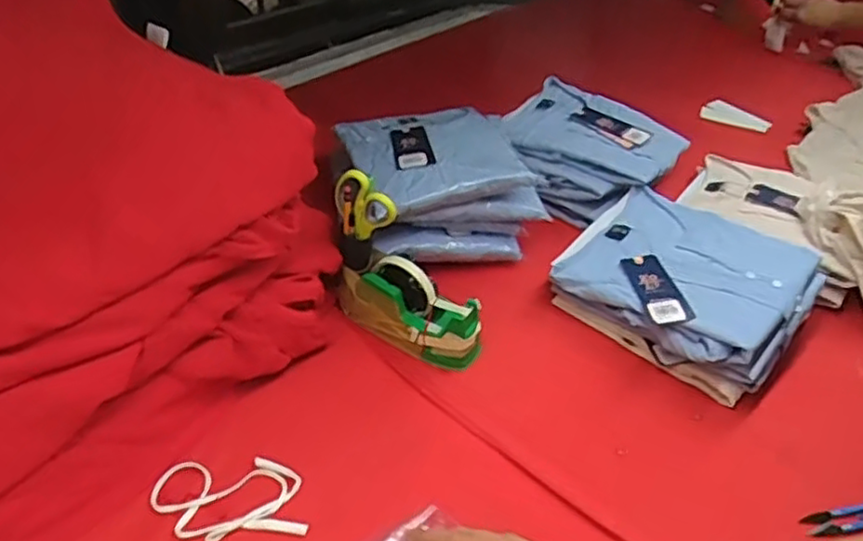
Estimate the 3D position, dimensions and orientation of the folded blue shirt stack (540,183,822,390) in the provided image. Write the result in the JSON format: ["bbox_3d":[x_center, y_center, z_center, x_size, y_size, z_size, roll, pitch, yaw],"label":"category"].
[{"bbox_3d":[0.315,0.015,0.853,0.269,0.100,0.229,26,44,28],"label":"folded blue shirt stack"}]

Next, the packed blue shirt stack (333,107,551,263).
[{"bbox_3d":[0.012,-0.125,0.929,0.243,0.109,0.233,-6,38,-9],"label":"packed blue shirt stack"}]

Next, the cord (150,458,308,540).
[{"bbox_3d":[-0.191,0.216,0.642,0.139,0.009,0.082,-3,39,-9],"label":"cord"}]

